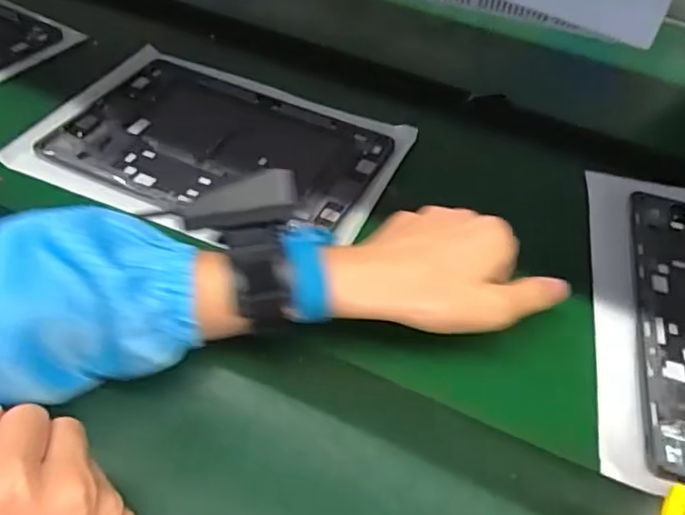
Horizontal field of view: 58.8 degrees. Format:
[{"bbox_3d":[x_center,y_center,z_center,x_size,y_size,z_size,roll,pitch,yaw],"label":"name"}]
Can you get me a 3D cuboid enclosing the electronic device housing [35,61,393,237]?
[{"bbox_3d":[-0.101,-0.096,0.514,0.255,0.007,0.168,18,48,11],"label":"electronic device housing"}]

